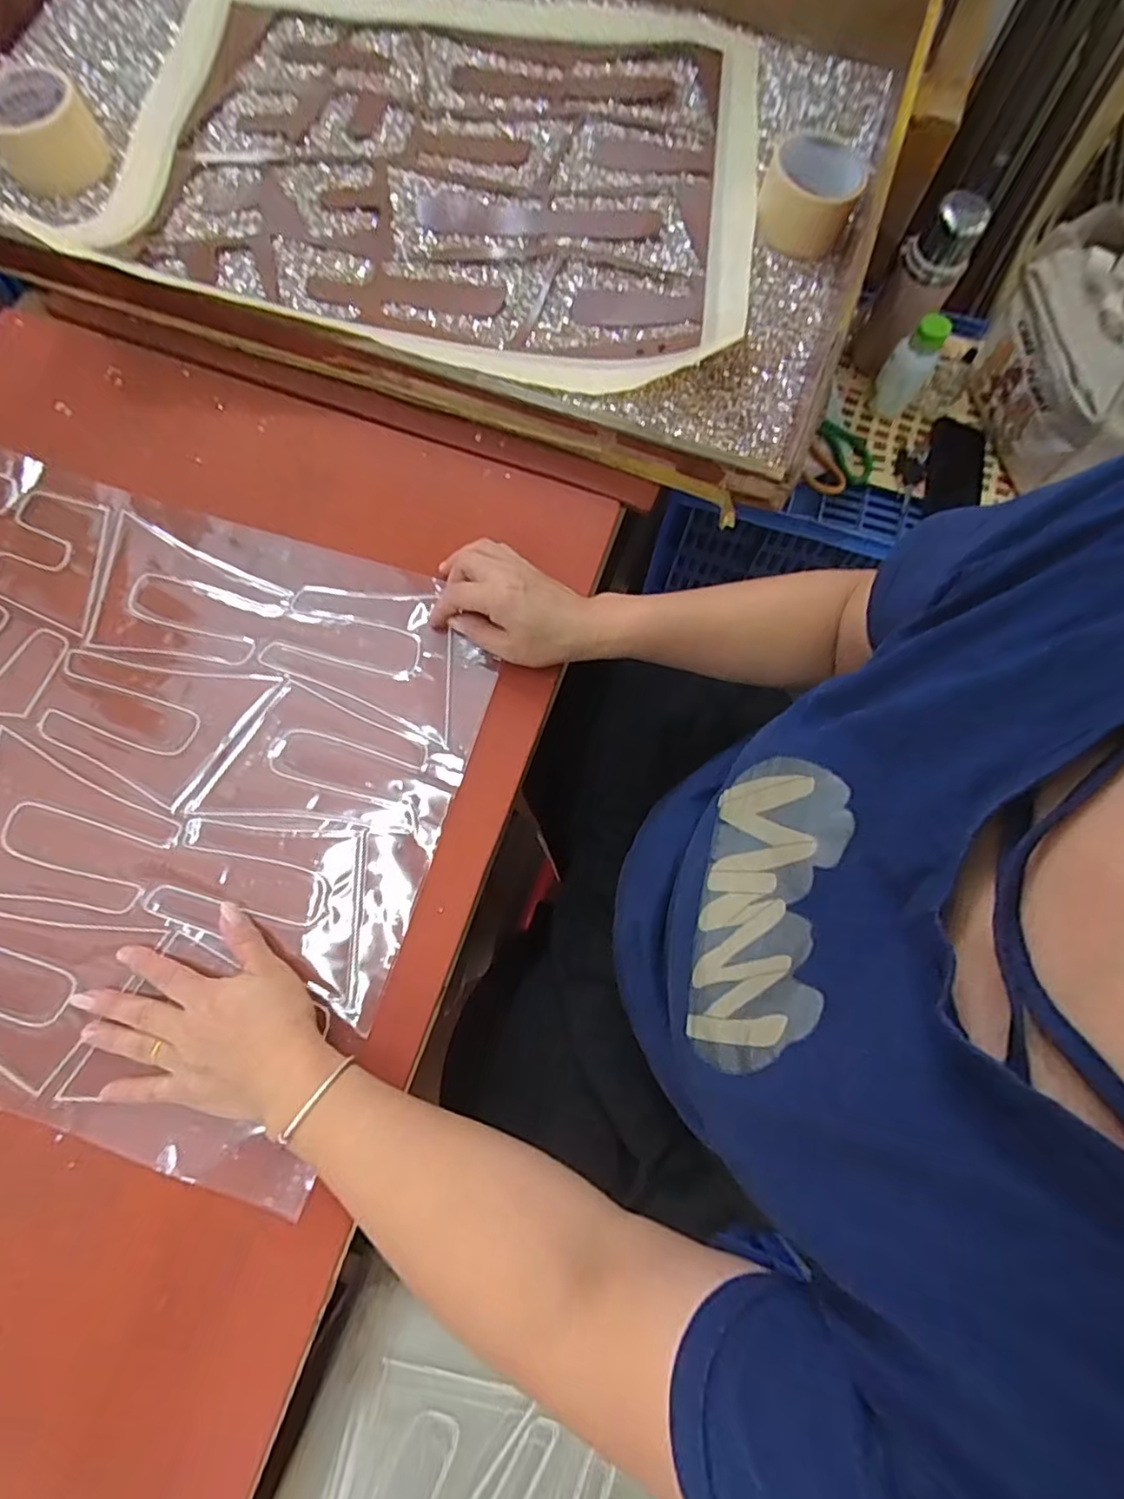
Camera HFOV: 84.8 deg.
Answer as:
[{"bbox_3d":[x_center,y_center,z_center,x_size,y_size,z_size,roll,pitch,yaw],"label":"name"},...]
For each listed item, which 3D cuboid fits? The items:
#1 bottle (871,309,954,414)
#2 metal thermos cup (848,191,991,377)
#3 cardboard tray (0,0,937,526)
[{"bbox_3d":[0.463,-0.512,0.821,0.058,0.125,0.043,29,75,6],"label":"bottle"},{"bbox_3d":[0.460,-0.595,0.805,0.074,0.201,0.071,0,74,-1],"label":"metal thermos cup"},{"bbox_3d":[-0.147,-0.650,0.601,0.915,0.058,0.639,19,76,5],"label":"cardboard tray"}]

